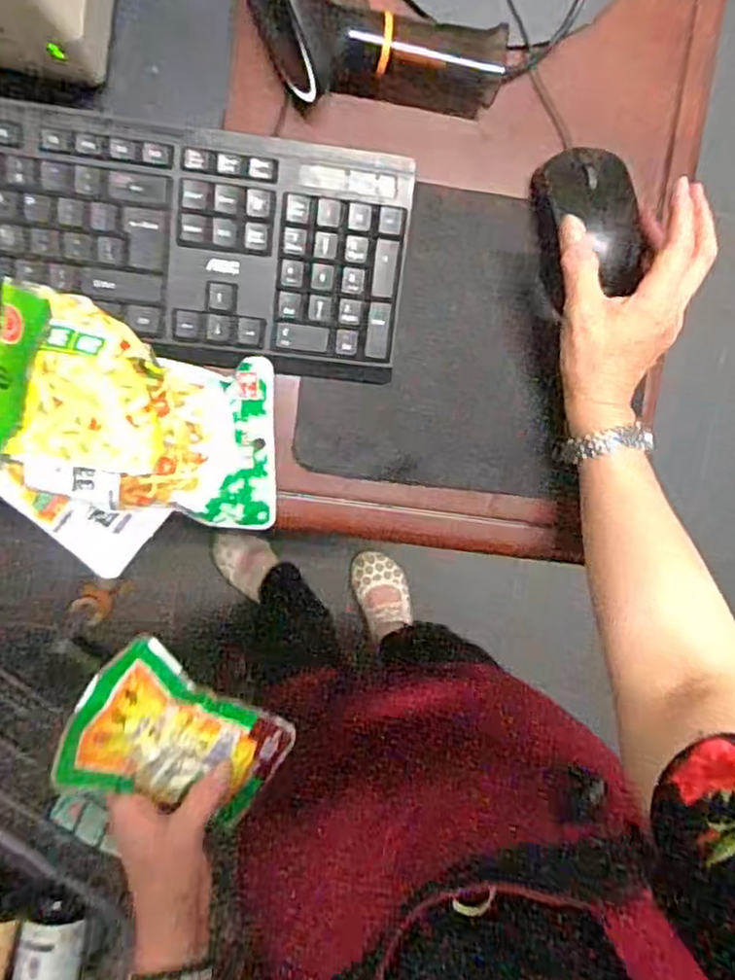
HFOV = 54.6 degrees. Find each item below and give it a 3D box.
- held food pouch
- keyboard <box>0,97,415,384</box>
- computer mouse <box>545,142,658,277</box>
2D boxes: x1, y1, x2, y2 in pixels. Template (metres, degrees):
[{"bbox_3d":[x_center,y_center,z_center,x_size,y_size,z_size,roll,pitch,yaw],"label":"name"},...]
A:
[{"bbox_3d":[-0.125,0.173,0.480,0.139,0.026,0.090,37,78,-18],"label":"held food pouch"},{"bbox_3d":[-0.187,-0.156,0.424,0.414,0.031,0.131,6,95,-7],"label":"keyboard"},{"bbox_3d":[0.145,-0.174,0.463,0.058,0.037,0.092,-11,97,-5],"label":"computer mouse"}]

